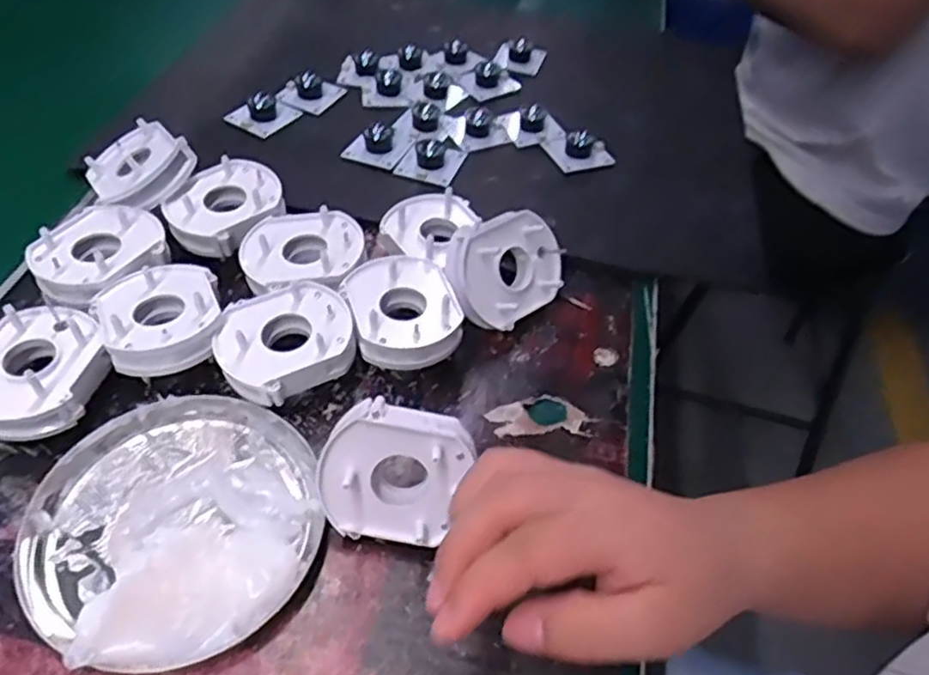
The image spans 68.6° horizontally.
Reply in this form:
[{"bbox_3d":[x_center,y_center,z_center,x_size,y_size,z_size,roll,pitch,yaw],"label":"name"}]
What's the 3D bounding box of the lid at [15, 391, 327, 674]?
[{"bbox_3d":[-0.132,0.079,0.308,0.126,0.027,0.126,2,49,-3],"label":"lid"}]

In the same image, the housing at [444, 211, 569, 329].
[{"bbox_3d":[0.025,-0.040,0.400,0.070,0.060,0.026,-26,15,-27],"label":"housing"}]

